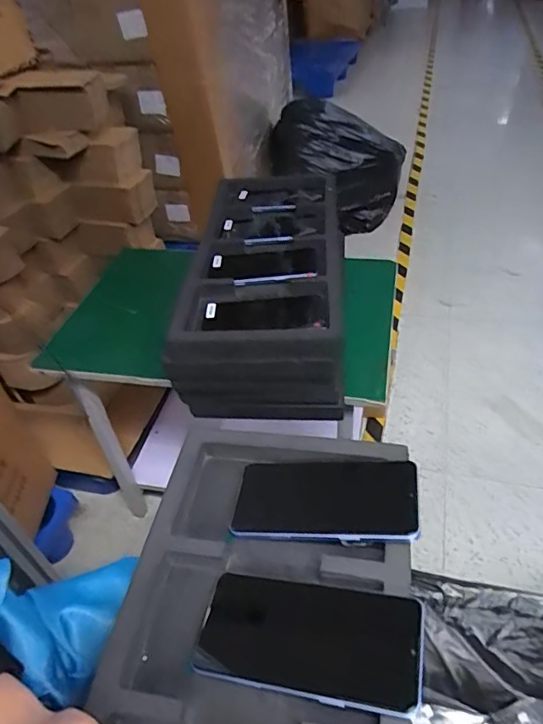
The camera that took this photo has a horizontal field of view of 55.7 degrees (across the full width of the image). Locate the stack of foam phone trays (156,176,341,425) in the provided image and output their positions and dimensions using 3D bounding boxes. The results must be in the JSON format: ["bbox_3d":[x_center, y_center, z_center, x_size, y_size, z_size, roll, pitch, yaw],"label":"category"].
[{"bbox_3d":[-0.002,-0.139,0.852,0.226,0.141,0.498,-1,42,6],"label":"stack of foam phone trays"}]

